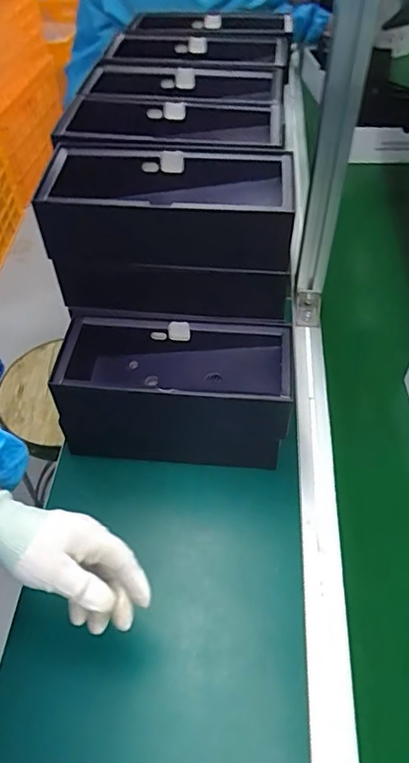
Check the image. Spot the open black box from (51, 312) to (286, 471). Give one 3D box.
[{"bbox_3d":[-0.032,0.014,0.624,0.249,0.133,0.110,4,51,4],"label":"open black box"}]

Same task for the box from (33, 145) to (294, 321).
[{"bbox_3d":[-0.035,-0.167,0.596,0.257,0.136,0.124,5,52,6],"label":"box"}]

